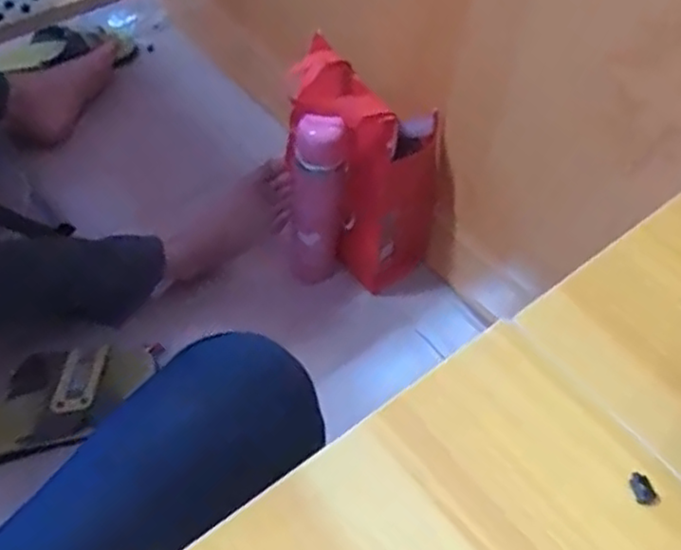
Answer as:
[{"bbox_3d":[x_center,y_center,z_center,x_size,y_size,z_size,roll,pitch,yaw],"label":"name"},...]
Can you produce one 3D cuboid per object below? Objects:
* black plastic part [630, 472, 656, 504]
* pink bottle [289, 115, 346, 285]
[{"bbox_3d":[0.160,0.113,0.371,0.010,0.005,0.016,-16,56,-15],"label":"black plastic part"},{"bbox_3d":[-0.033,-0.094,0.944,0.073,0.269,0.059,3,53,-1],"label":"pink bottle"}]

